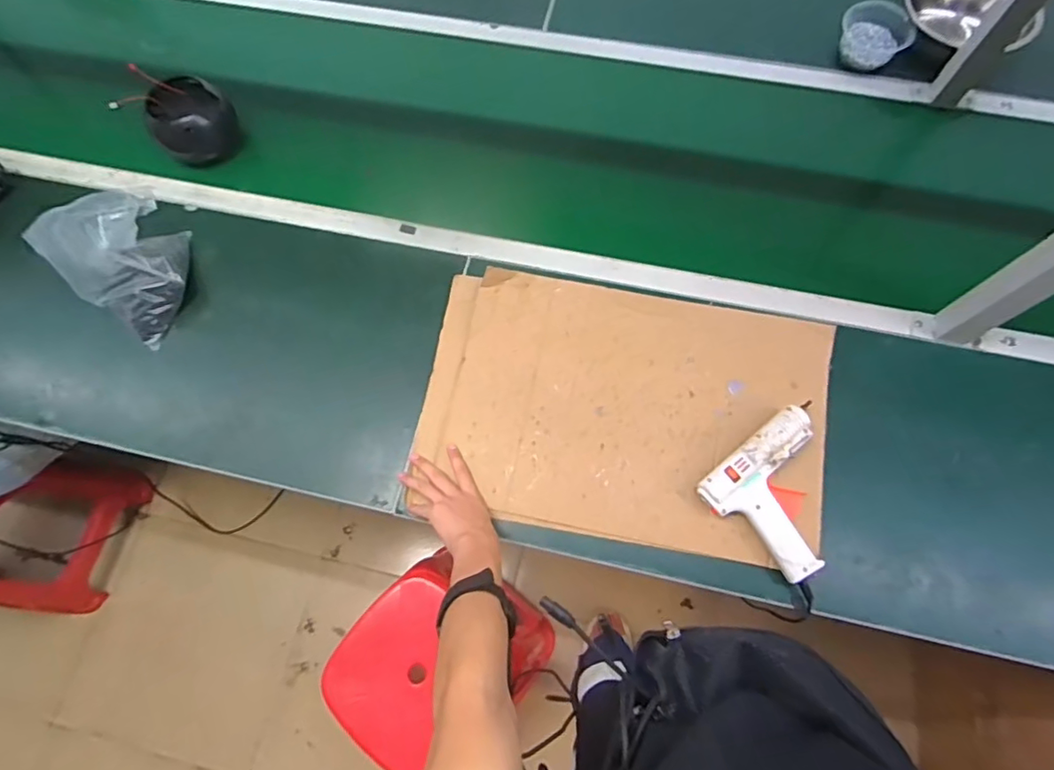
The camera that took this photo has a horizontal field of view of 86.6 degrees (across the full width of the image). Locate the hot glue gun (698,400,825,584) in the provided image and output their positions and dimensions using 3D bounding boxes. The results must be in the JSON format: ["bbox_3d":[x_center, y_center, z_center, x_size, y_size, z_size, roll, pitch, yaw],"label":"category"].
[{"bbox_3d":[0.332,0.137,0.707,0.179,0.043,0.164,-37,74,-11],"label":"hot glue gun"}]

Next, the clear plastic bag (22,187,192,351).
[{"bbox_3d":[-0.564,-0.182,0.801,0.141,0.158,0.166,35,77,12],"label":"clear plastic bag"}]

